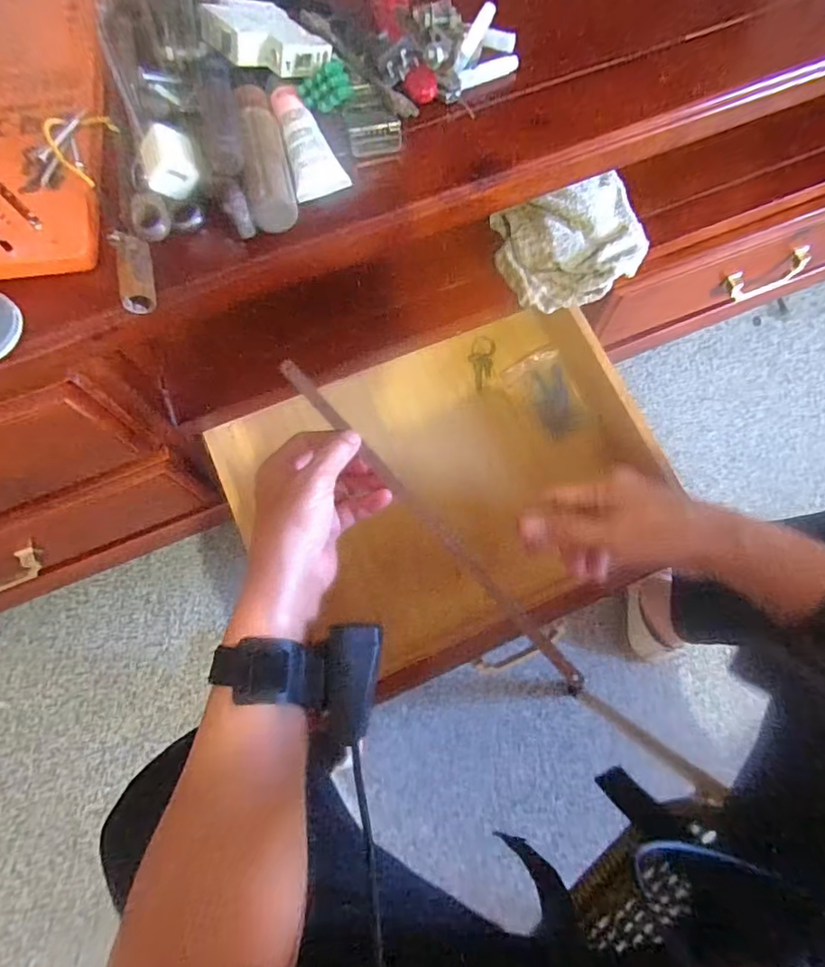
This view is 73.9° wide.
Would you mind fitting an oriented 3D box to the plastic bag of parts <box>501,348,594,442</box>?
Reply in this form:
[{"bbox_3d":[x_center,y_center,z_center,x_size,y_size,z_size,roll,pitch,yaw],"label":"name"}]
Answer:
[{"bbox_3d":[0.170,-0.109,0.681,0.072,0.018,0.114,-24,73,-7],"label":"plastic bag of parts"}]

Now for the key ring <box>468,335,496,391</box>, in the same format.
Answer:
[{"bbox_3d":[0.087,-0.154,0.697,0.031,0.004,0.072,9,72,4],"label":"key ring"}]

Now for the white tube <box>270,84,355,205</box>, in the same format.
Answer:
[{"bbox_3d":[-0.076,-0.236,0.378,0.035,0.014,0.081,-23,73,-6],"label":"white tube"}]

